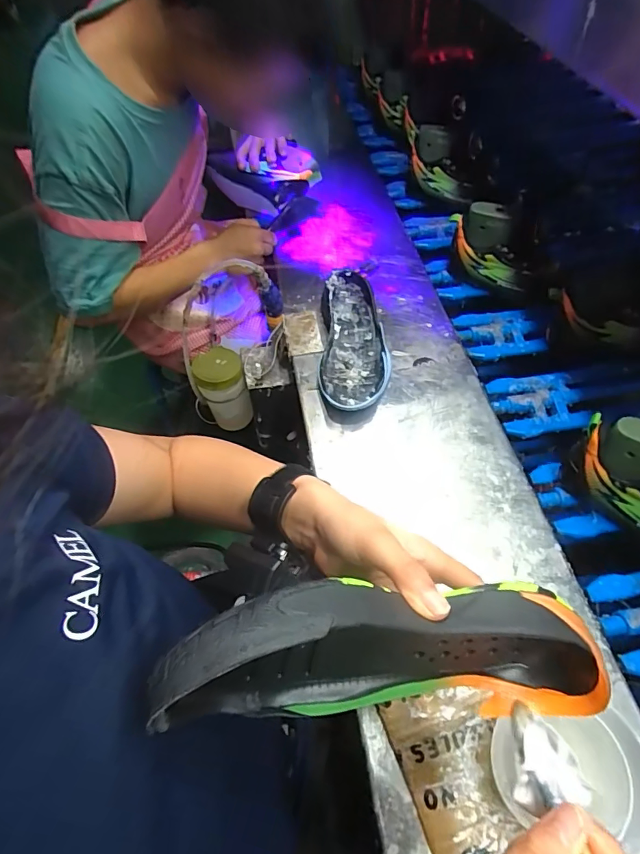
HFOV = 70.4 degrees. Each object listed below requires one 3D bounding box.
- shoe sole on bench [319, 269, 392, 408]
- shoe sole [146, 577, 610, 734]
[{"bbox_3d":[0.045,-0.124,0.624,0.091,0.046,0.237,-1,54,4],"label":"shoe sole on bench"},{"bbox_3d":[0.040,0.127,0.240,0.239,0.091,0.055,7,42,-19],"label":"shoe sole"}]

